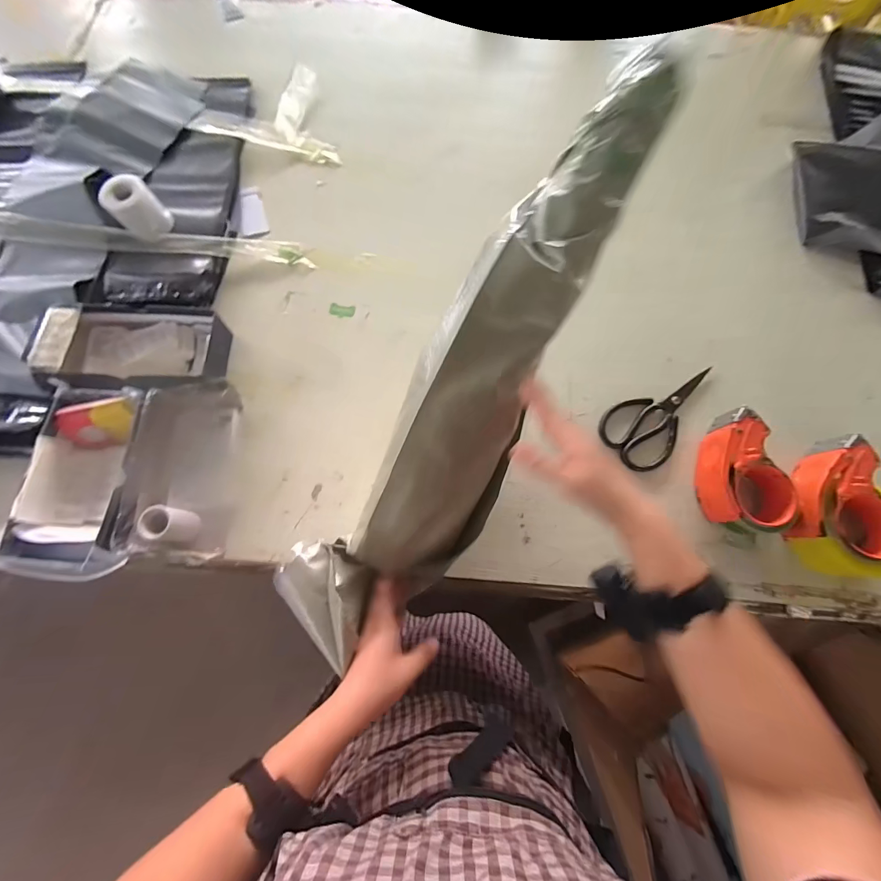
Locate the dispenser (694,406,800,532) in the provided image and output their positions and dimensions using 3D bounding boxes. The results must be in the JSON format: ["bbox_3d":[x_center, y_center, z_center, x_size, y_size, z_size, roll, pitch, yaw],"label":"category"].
[{"bbox_3d":[0.405,0.041,0.516,0.100,0.058,0.165,-7,73,-4],"label":"dispenser"}]

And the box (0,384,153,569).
[{"bbox_3d":[-0.450,0.045,0.494,0.134,0.057,0.222,0,72,-2],"label":"box"}]

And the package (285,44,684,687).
[{"bbox_3d":[0.049,-0.075,0.417,0.150,0.100,0.653,30,94,7],"label":"package"}]

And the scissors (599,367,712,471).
[{"bbox_3d":[0.334,-0.036,0.568,0.204,0.016,0.103,-31,76,-11],"label":"scissors"}]

